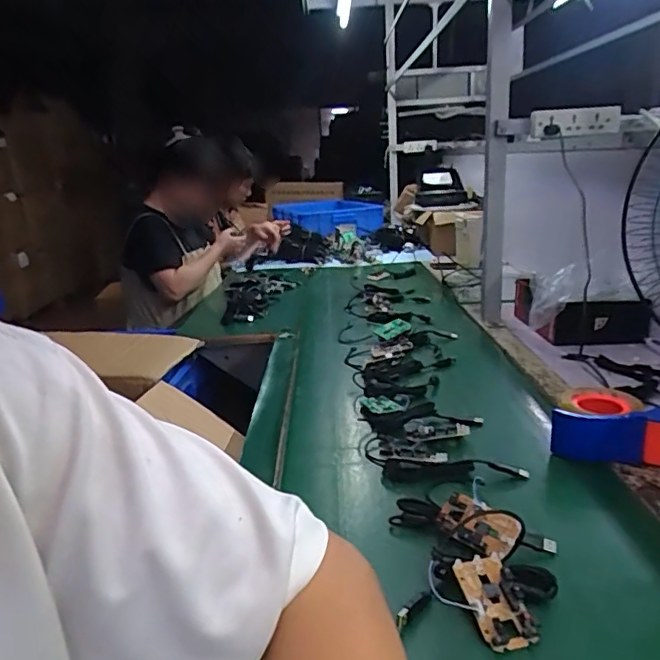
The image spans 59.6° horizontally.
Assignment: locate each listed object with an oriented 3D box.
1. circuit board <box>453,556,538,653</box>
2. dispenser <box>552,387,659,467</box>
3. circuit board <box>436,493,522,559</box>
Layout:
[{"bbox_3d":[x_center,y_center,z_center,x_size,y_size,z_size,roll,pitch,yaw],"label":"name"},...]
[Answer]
[{"bbox_3d":[0.137,0.227,0.483,0.043,0.015,0.077,-6,32,-12],"label":"circuit board"},{"bbox_3d":[0.366,0.122,0.757,0.142,0.063,0.126,2,17,19],"label":"dispenser"},{"bbox_3d":[0.144,0.190,0.567,0.077,0.016,0.045,22,61,41],"label":"circuit board"}]

